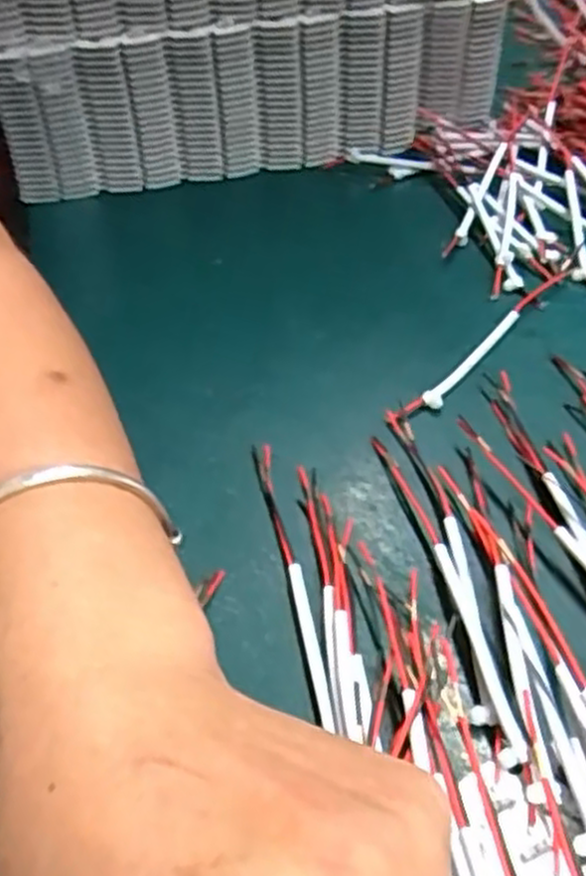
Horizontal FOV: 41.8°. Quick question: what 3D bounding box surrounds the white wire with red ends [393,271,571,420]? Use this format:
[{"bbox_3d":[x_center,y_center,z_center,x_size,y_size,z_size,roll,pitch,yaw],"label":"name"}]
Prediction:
[{"bbox_3d":[0.091,-0.046,0.348,0.009,0.012,0.131,29,56,31],"label":"white wire with red ends"}]

